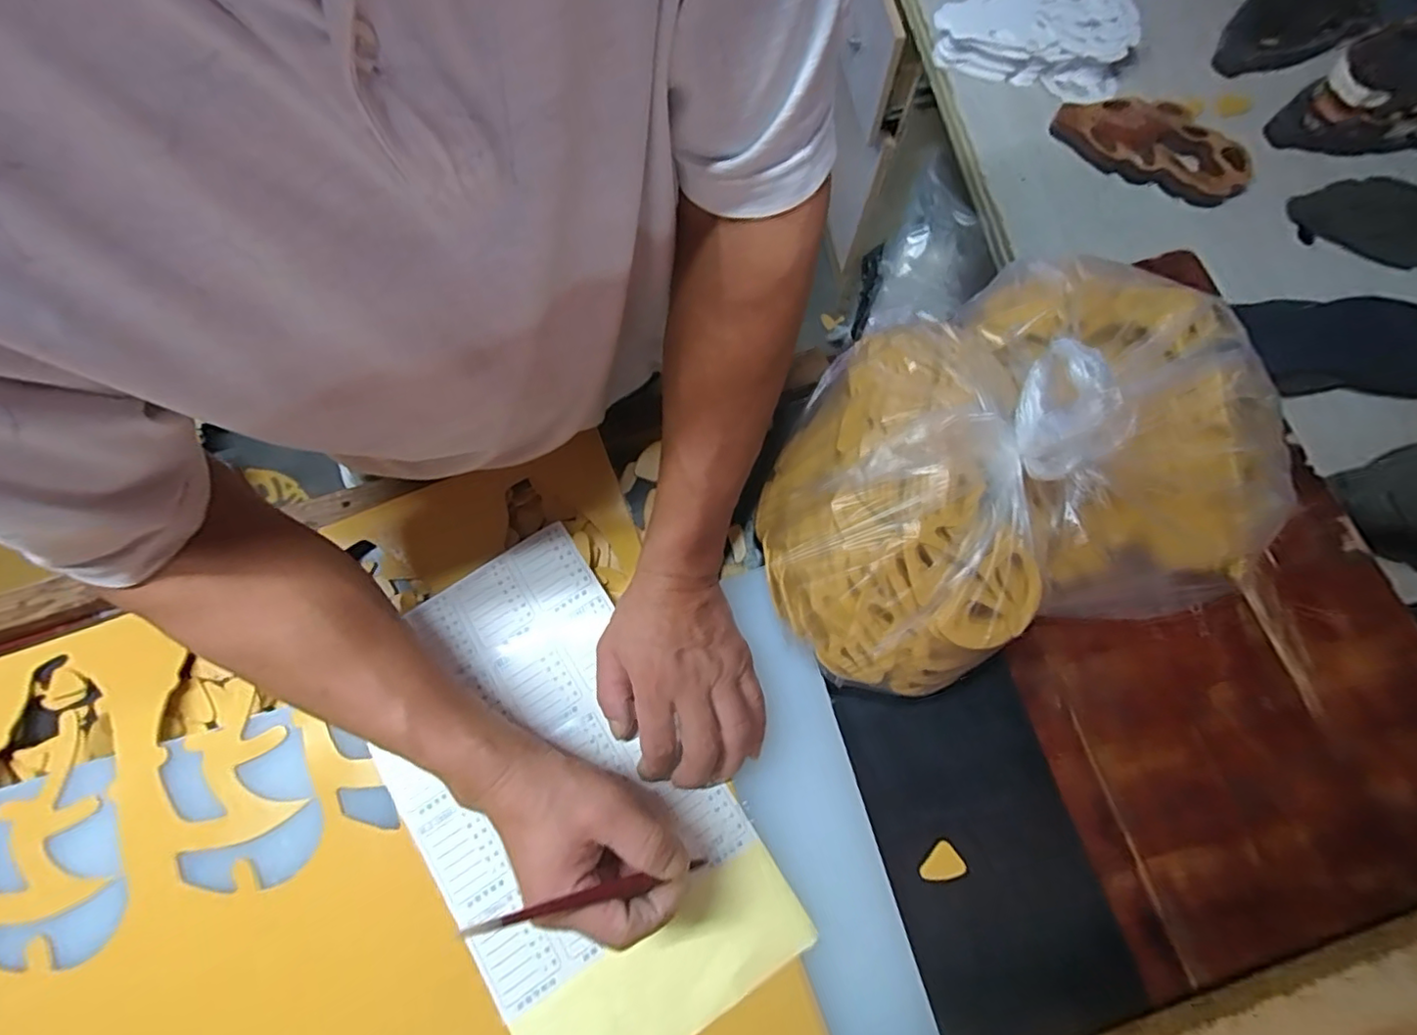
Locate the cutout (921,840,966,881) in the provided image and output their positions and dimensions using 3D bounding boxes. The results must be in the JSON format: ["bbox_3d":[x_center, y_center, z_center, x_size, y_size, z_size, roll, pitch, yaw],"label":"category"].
[{"bbox_3d":[0.171,0.255,0.439,0.023,0.005,0.030,43,81,10],"label":"cutout"}]

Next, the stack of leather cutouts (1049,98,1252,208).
[{"bbox_3d":[0.534,-0.451,0.730,0.222,0.026,0.118,23,78,6],"label":"stack of leather cutouts"}]

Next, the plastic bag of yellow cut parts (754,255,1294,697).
[{"bbox_3d":[0.218,-0.049,0.440,0.383,0.131,0.280,-17,77,-3],"label":"plastic bag of yellow cut parts"}]

